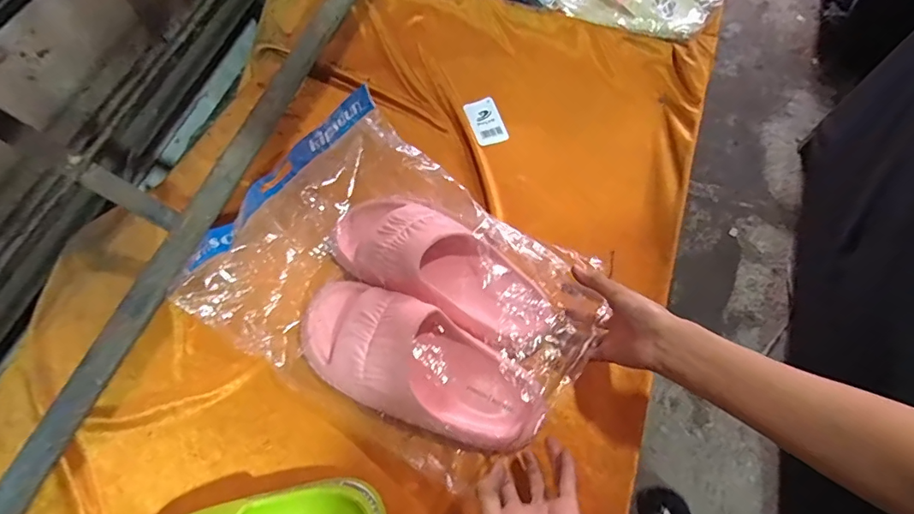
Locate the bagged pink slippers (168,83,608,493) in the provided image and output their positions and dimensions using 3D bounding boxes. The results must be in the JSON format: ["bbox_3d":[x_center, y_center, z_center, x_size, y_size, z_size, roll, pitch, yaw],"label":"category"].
[{"bbox_3d":[-0.054,0.018,0.519,0.383,0.119,0.298,32,69,13],"label":"bagged pink slippers"}]

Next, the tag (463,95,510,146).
[{"bbox_3d":[0.041,-0.192,0.696,0.046,0.006,0.079,-19,67,0],"label":"tag"}]

